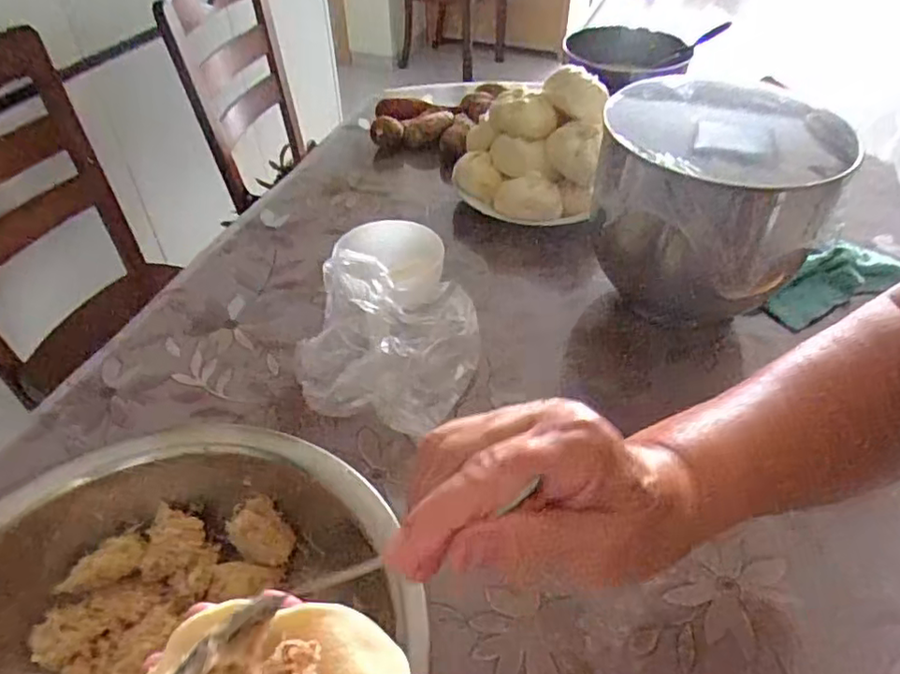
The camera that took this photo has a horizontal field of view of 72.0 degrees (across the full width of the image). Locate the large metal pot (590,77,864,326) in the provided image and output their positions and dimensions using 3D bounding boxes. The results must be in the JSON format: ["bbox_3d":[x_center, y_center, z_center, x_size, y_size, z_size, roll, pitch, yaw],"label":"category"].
[{"bbox_3d":[0.256,-0.132,0.640,0.206,0.197,0.192,6,43,6],"label":"large metal pot"}]

